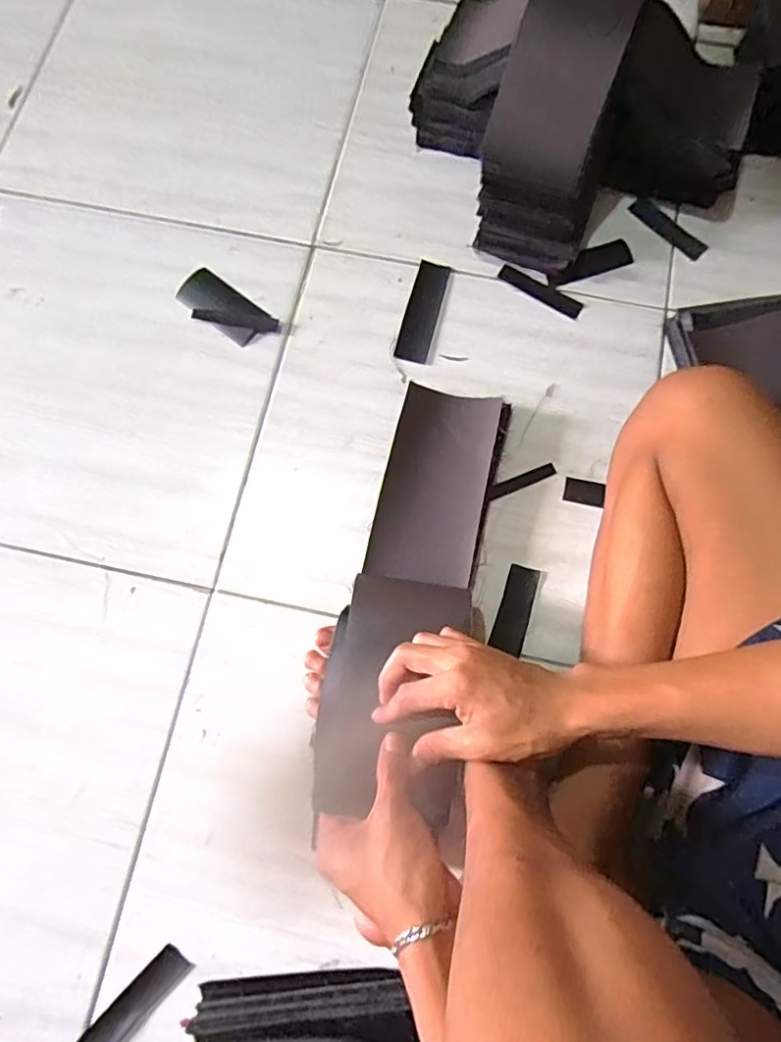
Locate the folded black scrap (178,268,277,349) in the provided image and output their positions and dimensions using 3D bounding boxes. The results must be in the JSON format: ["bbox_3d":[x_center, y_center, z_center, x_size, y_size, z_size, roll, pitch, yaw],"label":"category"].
[{"bbox_3d":[-0.181,-0.233,0.607,0.116,0.008,0.053,35,79,9],"label":"folded black scrap"}]

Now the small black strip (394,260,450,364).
[{"bbox_3d":[0.036,-0.231,0.616,0.034,0.008,0.125,14,77,4],"label":"small black strip"}]

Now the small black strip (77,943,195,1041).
[{"bbox_3d":[-0.210,0.399,0.462,0.028,0.007,0.101,43,80,10],"label":"small black strip"}]

